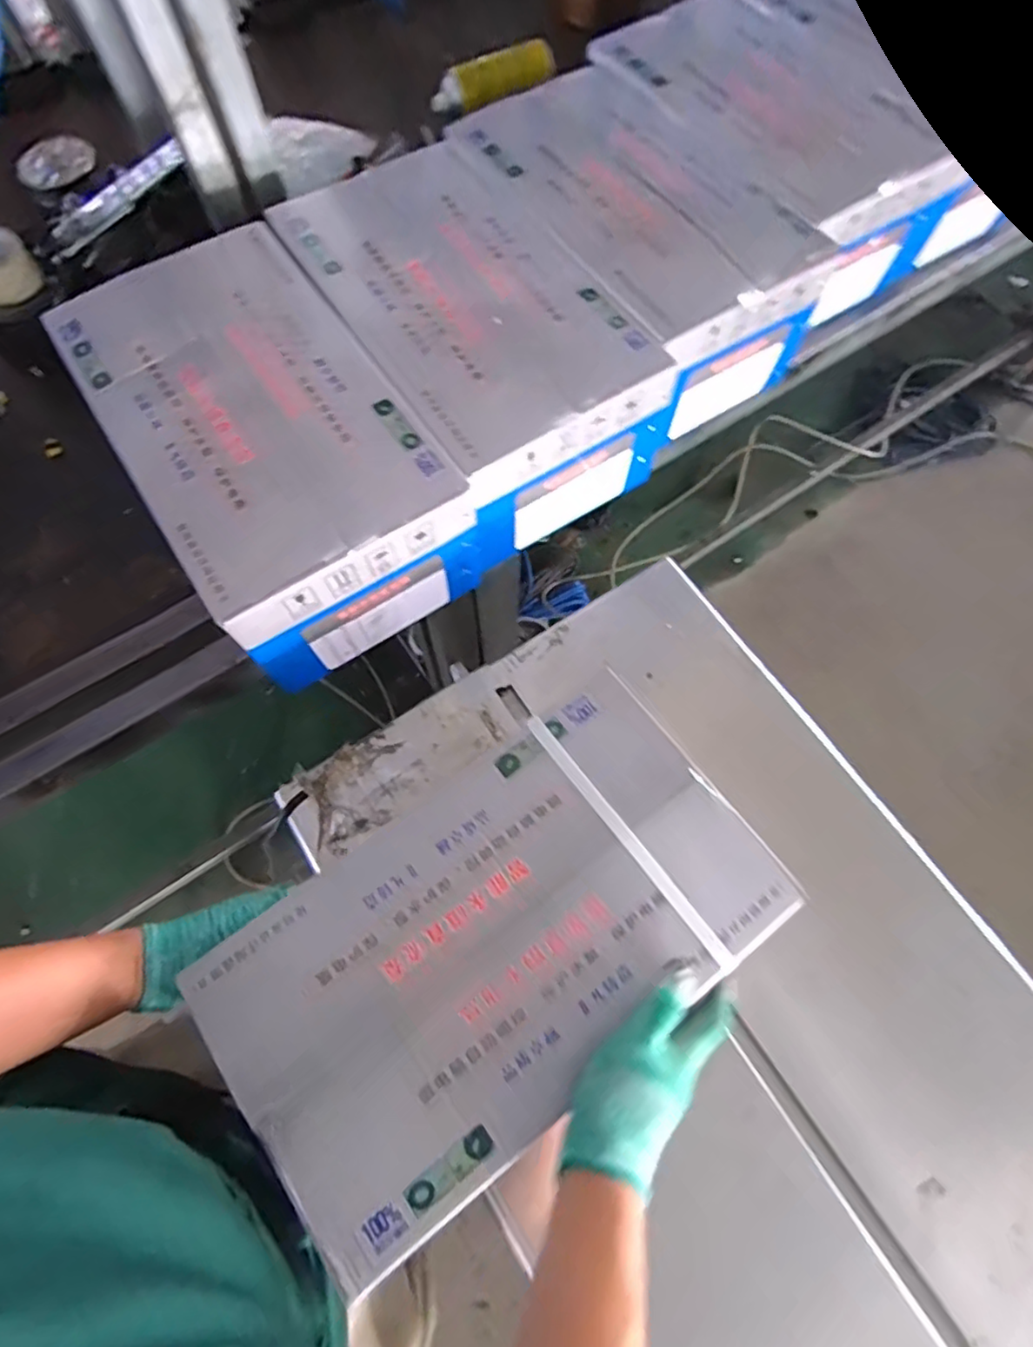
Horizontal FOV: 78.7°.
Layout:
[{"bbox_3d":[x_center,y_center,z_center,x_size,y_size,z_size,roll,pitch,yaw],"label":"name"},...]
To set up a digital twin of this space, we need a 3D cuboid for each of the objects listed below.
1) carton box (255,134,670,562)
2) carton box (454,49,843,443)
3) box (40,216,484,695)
[{"bbox_3d":[-0.056,-0.351,0.673,0.227,0.143,0.397,-32,73,-12],"label":"carton box"},{"bbox_3d":[0.127,-0.490,0.729,0.238,0.144,0.401,-33,73,-12],"label":"carton box"},{"bbox_3d":[-0.242,-0.221,0.624,0.230,0.148,0.395,-33,73,-12],"label":"box"}]

